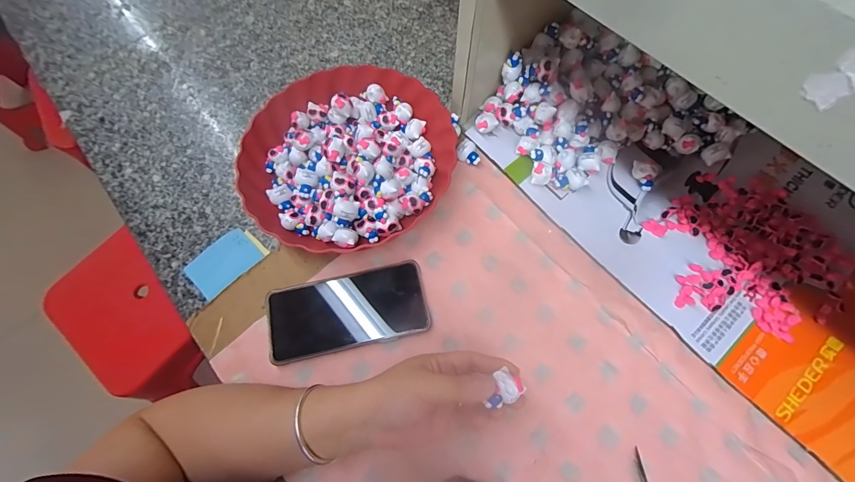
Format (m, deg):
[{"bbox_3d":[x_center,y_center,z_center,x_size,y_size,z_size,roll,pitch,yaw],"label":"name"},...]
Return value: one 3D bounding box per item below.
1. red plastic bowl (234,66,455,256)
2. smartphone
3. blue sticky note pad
[{"bbox_3d":[-0.096,-0.103,0.437,0.237,0.053,0.231,-1,71,2],"label":"red plastic bowl"},{"bbox_3d":[-0.086,0.074,0.394,0.169,0.011,0.078,-13,71,-2],"label":"smartphone"},{"bbox_3d":[-0.235,0.023,0.422,0.058,0.004,0.081,41,77,15],"label":"blue sticky note pad"}]

